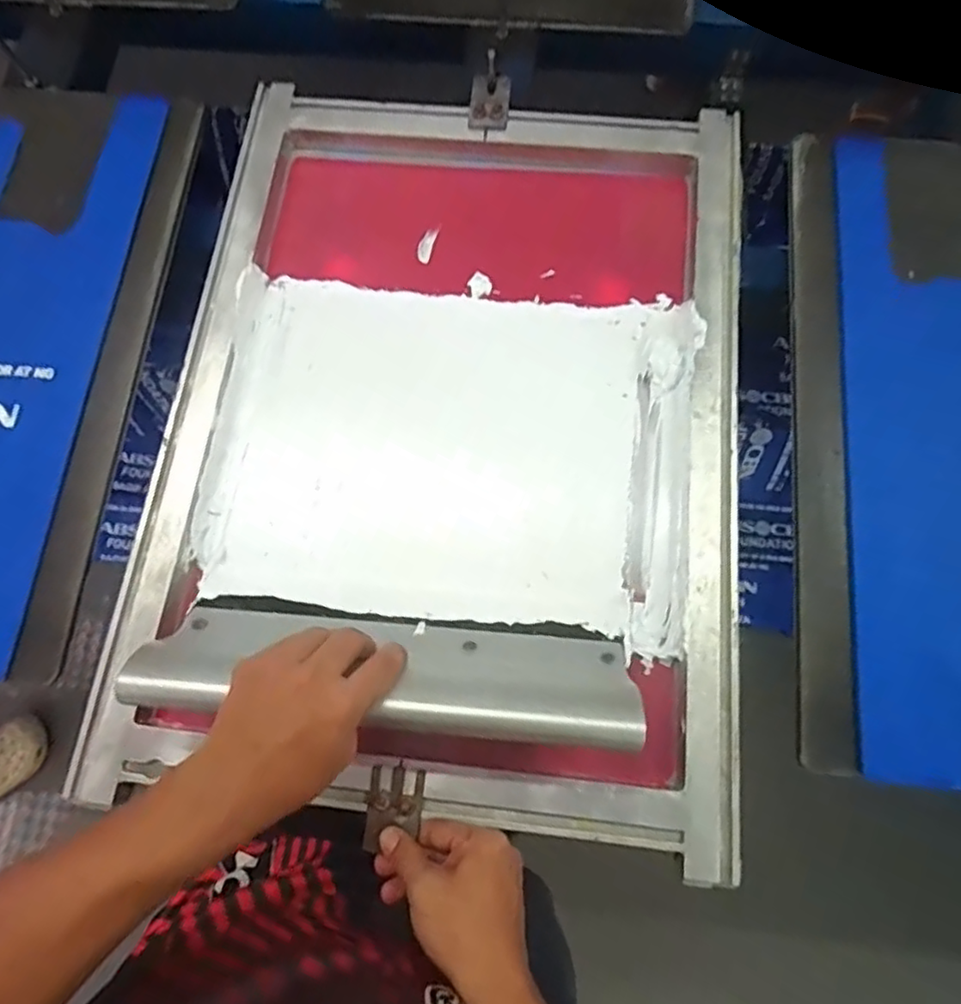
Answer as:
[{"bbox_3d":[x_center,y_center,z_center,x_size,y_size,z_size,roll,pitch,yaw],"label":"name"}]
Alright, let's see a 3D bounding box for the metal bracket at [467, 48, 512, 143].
[{"bbox_3d":[0.010,-0.395,0.615,0.040,0.035,0.073,6,72,-1],"label":"metal bracket"}]

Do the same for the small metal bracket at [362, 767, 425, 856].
[{"bbox_3d":[-0.062,0.217,0.450,0.040,0.008,0.053,2,73,3],"label":"small metal bracket"}]

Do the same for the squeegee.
[{"bbox_3d":[-0.062,0.121,0.446,0.331,0.136,0.035,5,110,8],"label":"squeegee"}]

